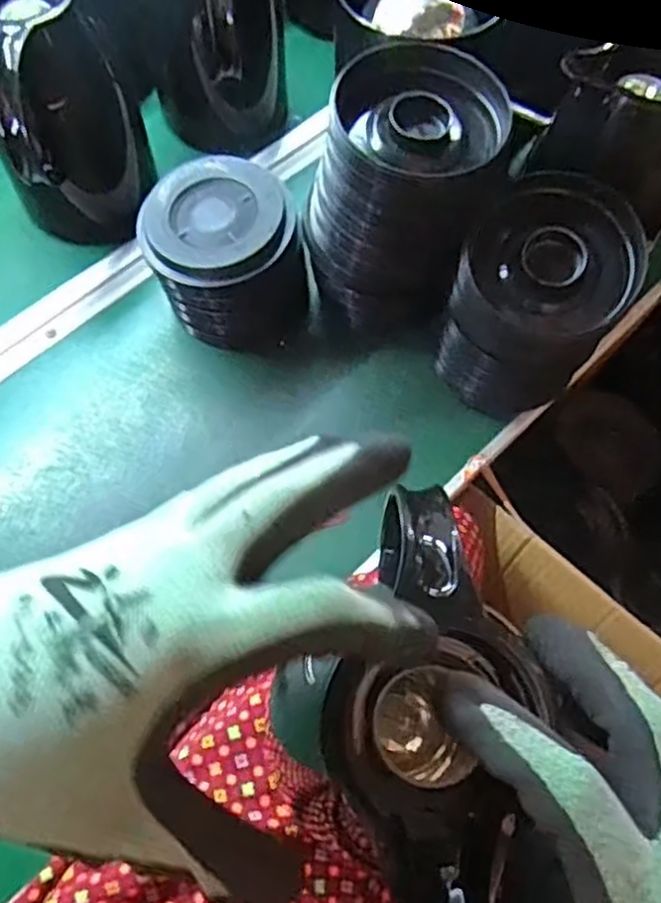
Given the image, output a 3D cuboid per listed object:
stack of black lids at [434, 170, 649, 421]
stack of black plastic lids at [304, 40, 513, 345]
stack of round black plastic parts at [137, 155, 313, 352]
[{"bbox_3d":[0.156,-0.113,0.554,0.122,0.160,0.100,20,67,8],"label":"stack of black lids"},{"bbox_3d":[0.053,-0.189,0.568,0.135,0.190,0.127,16,67,7],"label":"stack of black plastic lids"},{"bbox_3d":[-0.085,-0.160,0.602,0.126,0.109,0.121,-14,67,-6],"label":"stack of round black plastic parts"}]

